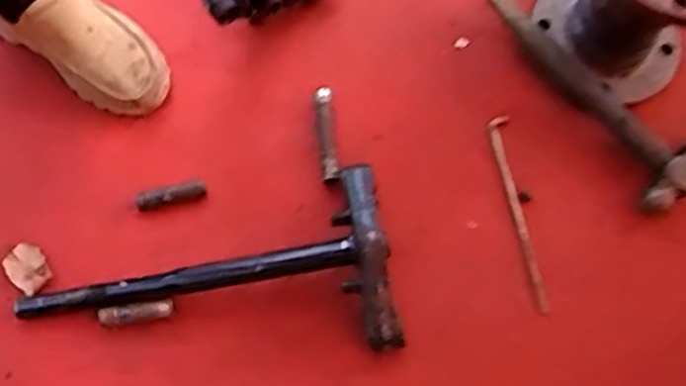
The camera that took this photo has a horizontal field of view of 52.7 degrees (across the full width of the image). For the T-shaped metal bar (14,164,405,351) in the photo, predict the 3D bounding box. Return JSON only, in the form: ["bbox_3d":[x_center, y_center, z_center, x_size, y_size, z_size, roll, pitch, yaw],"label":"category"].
[{"bbox_3d":[-0.143,0.094,0.731,0.384,0.067,0.195,-9,71,-6],"label":"T-shaped metal bar"}]

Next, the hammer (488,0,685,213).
[{"bbox_3d":[0.300,-0.143,0.846,0.102,0.043,0.360,-31,74,-12],"label":"hammer"}]

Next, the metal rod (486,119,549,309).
[{"bbox_3d":[0.203,0.018,0.801,0.024,0.007,0.231,-6,71,-5],"label":"metal rod"}]

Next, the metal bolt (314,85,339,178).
[{"bbox_3d":[-0.019,-0.071,0.821,0.019,0.017,0.115,-4,70,-4],"label":"metal bolt"}]

